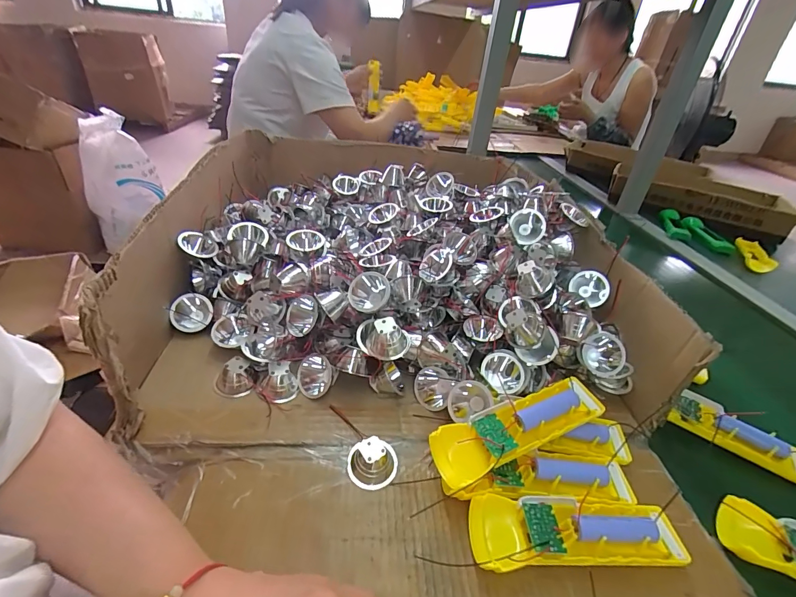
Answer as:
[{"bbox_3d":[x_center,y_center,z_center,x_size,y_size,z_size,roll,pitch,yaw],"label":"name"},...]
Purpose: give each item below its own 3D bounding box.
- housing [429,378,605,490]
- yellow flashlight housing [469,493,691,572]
[{"bbox_3d":[0.105,0.111,0.333,0.155,0.035,0.041,-20,40,-9],"label":"housing"},{"bbox_3d":[0.131,0.177,0.287,0.150,0.024,0.048,4,34,-2],"label":"yellow flashlight housing"}]

